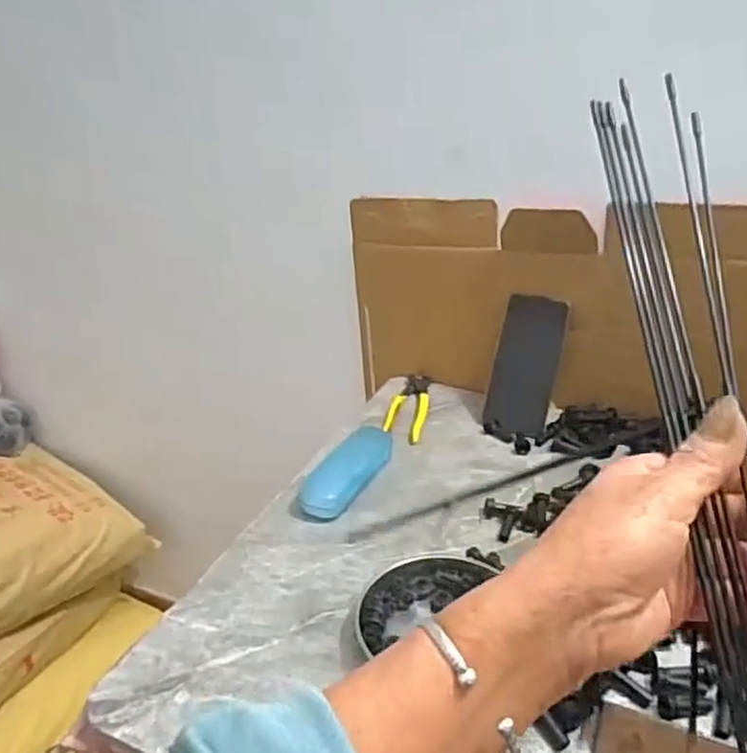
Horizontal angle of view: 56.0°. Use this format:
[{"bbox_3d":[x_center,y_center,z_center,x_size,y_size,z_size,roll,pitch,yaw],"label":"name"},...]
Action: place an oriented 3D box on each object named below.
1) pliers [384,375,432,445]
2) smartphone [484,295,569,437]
[{"bbox_3d":[0.047,0.037,0.891,0.046,0.009,0.172,6,27,11],"label":"pliers"},{"bbox_3d":[0.185,-0.015,0.858,0.075,0.163,0.016,12,4,21],"label":"smartphone"}]

